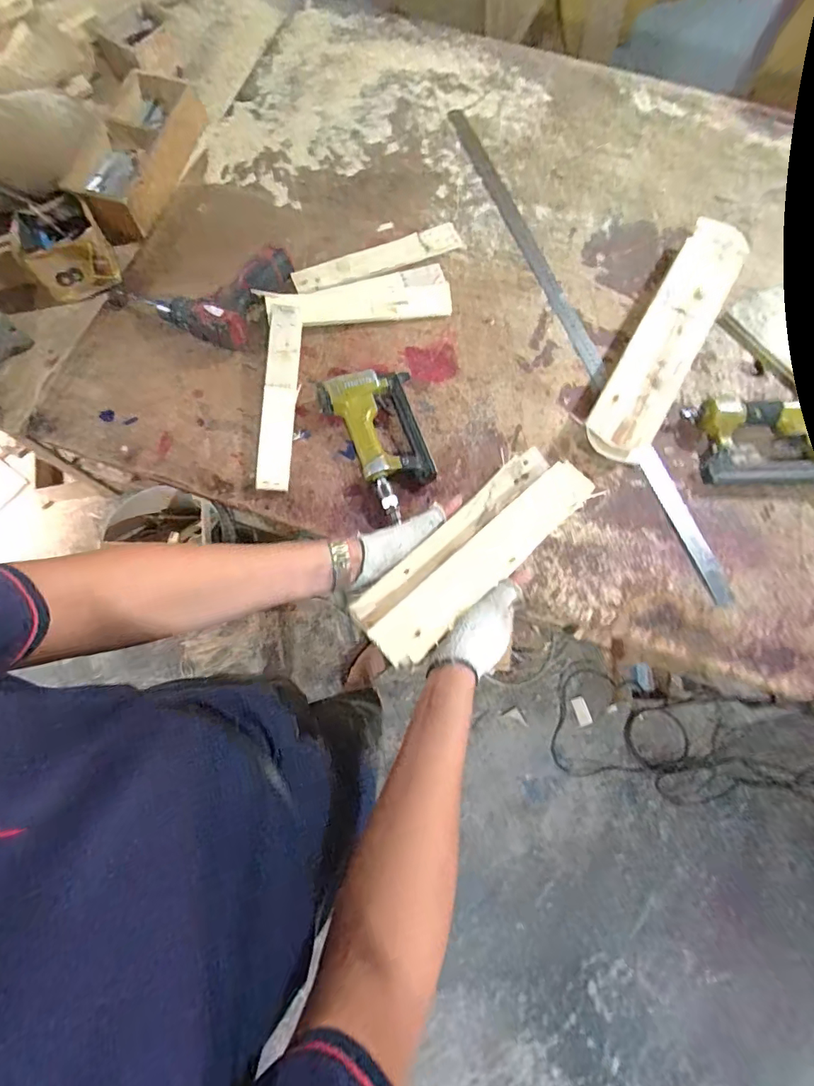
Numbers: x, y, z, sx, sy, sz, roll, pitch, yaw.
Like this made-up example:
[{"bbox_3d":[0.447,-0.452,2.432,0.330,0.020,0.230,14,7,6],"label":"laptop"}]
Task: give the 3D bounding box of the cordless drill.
[{"bbox_3d":[-0.291,-0.375,0.739,0.249,0.055,0.143,-19,77,-3],"label":"cordless drill"}]

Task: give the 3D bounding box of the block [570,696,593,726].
[{"bbox_3d":[0.487,0.469,1.310,0.037,0.010,0.075,-19,75,-6],"label":"block"}]

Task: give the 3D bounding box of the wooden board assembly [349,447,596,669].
[{"bbox_3d":[0.075,0.006,0.510,0.293,0.028,0.089,-40,82,-15],"label":"wooden board assembly"}]

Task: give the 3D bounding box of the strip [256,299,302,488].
[{"bbox_3d":[-0.189,-0.218,0.699,0.048,0.013,0.288,2,83,-1],"label":"strip"}]

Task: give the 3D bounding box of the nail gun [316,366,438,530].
[{"bbox_3d":[-0.037,-0.146,0.683,0.132,0.044,0.223,-16,75,-5],"label":"nail gun"}]

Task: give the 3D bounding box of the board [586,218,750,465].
[{"bbox_3d":[0.400,-0.314,0.717,0.097,0.048,0.430,30,80,5],"label":"board"}]

